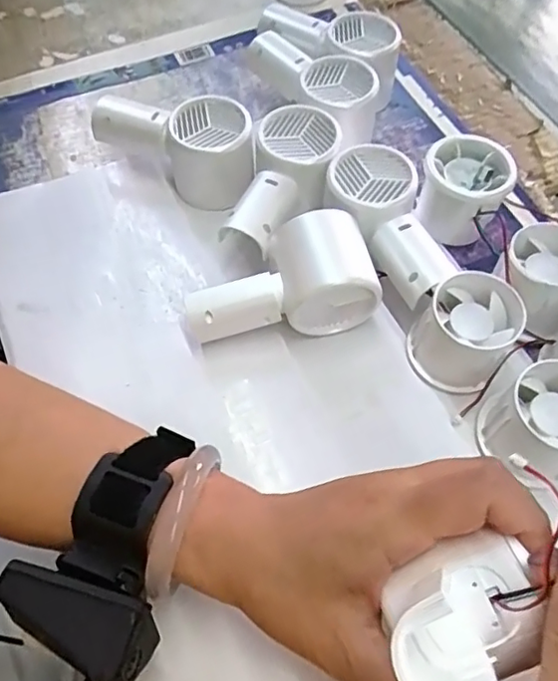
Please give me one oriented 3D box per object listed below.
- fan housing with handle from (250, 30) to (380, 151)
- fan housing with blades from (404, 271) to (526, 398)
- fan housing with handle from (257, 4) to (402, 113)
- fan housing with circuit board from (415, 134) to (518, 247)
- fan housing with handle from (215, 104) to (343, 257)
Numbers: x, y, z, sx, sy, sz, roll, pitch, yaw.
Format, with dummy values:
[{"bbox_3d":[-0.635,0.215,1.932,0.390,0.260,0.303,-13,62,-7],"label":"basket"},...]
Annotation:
[{"bbox_3d":[0.026,-0.188,0.438,0.061,0.053,0.120,-37,67,-19],"label":"fan housing with handle"},{"bbox_3d":[0.108,-0.005,0.335,0.052,0.047,0.054,0,60,0],"label":"fan housing with blades"},{"bbox_3d":[0.039,-0.229,0.462,0.112,0.052,0.056,15,61,8],"label":"fan housing with handle"},{"bbox_3d":[0.123,-0.100,0.389,0.054,0.053,0.051,0,60,0],"label":"fan housing with circuit board"},{"bbox_3d":[0.006,-0.101,0.389,0.054,0.051,0.111,15,61,8],"label":"fan housing with handle"}]

